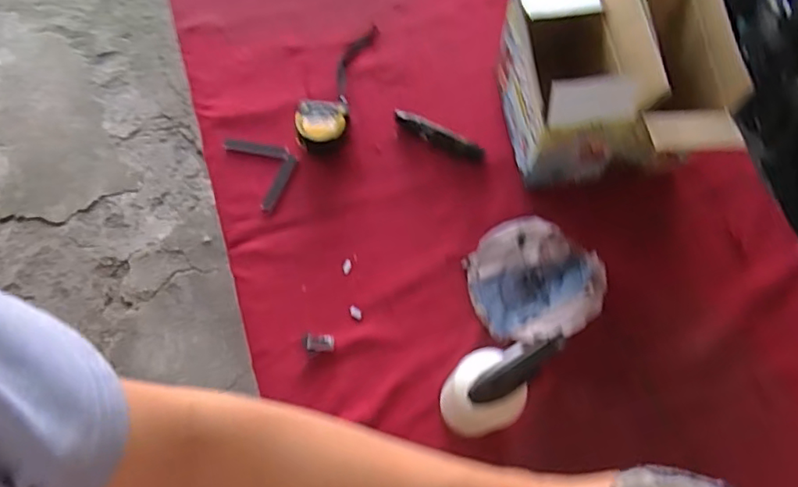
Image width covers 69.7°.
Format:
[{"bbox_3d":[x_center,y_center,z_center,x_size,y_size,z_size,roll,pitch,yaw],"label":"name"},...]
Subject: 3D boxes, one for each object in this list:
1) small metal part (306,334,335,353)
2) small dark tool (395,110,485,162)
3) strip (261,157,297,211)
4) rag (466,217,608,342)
[{"bbox_3d":[-0.093,0.117,0.669,0.033,0.012,0.020,5,71,1],"label":"small metal part"},{"bbox_3d":[0.054,-0.145,0.772,0.131,0.017,0.018,29,73,9],"label":"small dark tool"},{"bbox_3d":[-0.156,-0.079,0.747,0.017,0.005,0.081,21,72,6],"label":"strip"},{"bbox_3d":[0.160,0.045,0.689,0.159,0.044,0.143,32,73,10],"label":"rag"}]

